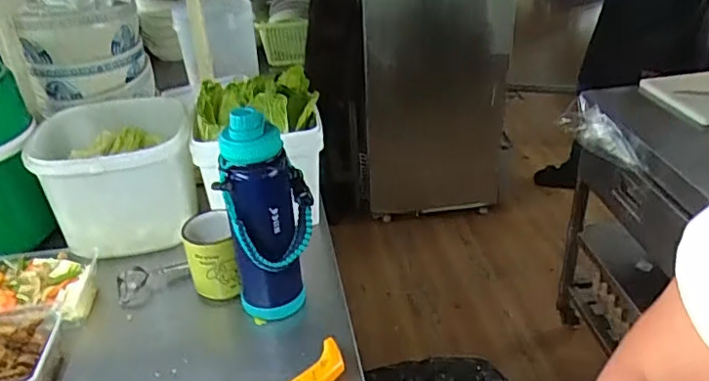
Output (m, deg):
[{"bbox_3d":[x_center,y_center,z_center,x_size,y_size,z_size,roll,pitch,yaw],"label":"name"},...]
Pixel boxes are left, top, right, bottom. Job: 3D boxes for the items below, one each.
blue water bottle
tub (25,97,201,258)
[{"bbox_3d":[-0.100,0.039,0.680,0.098,0.259,0.072,-6,30,-4],"label":"blue water bottle"},{"bbox_3d":[-0.360,-0.017,0.895,0.224,0.188,0.215,-3,30,2],"label":"tub"}]

